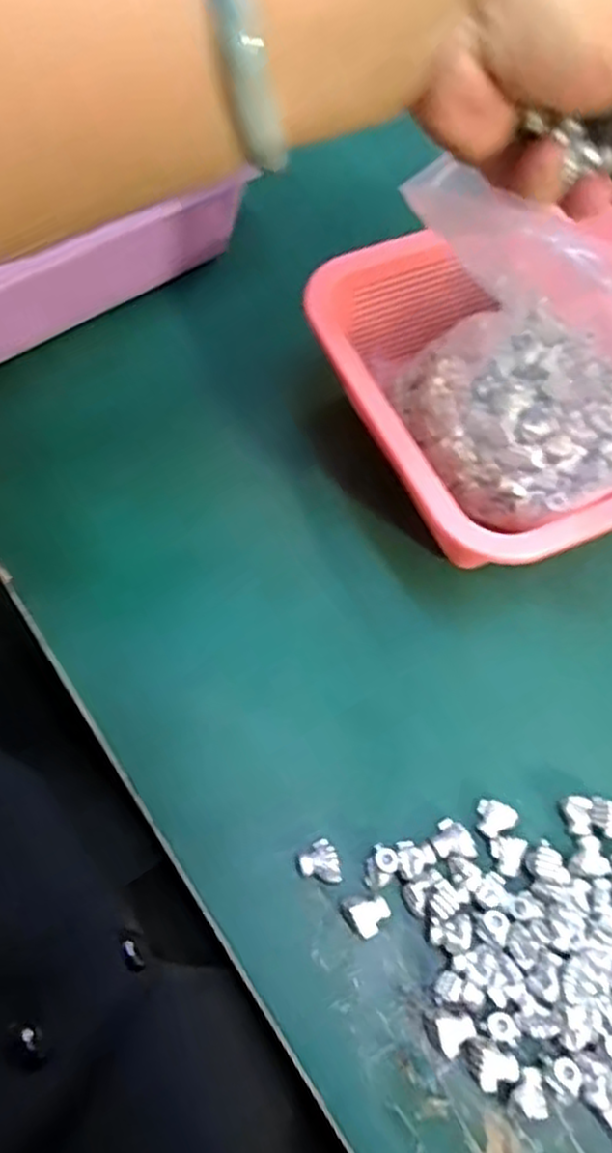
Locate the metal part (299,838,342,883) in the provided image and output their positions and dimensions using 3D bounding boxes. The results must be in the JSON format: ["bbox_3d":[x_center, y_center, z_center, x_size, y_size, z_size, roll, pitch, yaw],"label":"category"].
[{"bbox_3d":[0.007,0.126,0.313,0.016,0.007,0.018,-36,73,-18],"label":"metal part"}]

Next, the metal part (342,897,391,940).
[{"bbox_3d":[0.027,0.144,0.306,0.018,0.007,0.016,-24,69,-15],"label":"metal part"}]

